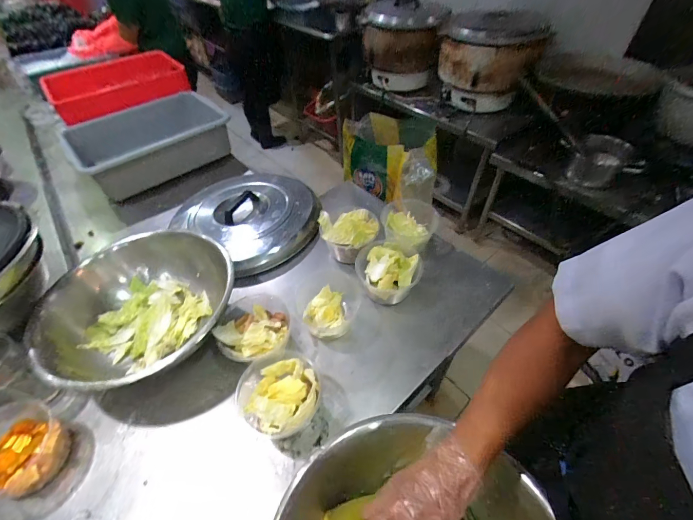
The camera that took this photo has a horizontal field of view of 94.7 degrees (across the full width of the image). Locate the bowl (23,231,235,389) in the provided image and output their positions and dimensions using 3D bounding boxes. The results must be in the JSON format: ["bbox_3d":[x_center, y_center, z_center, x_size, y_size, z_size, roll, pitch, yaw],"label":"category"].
[{"bbox_3d":[-0.396,0.099,0.659,0.310,0.175,0.341,-9,49,-5],"label":"bowl"}]

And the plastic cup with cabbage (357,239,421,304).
[{"bbox_3d":[0.096,0.031,0.741,0.143,0.098,0.133,-1,49,1],"label":"plastic cup with cabbage"}]

